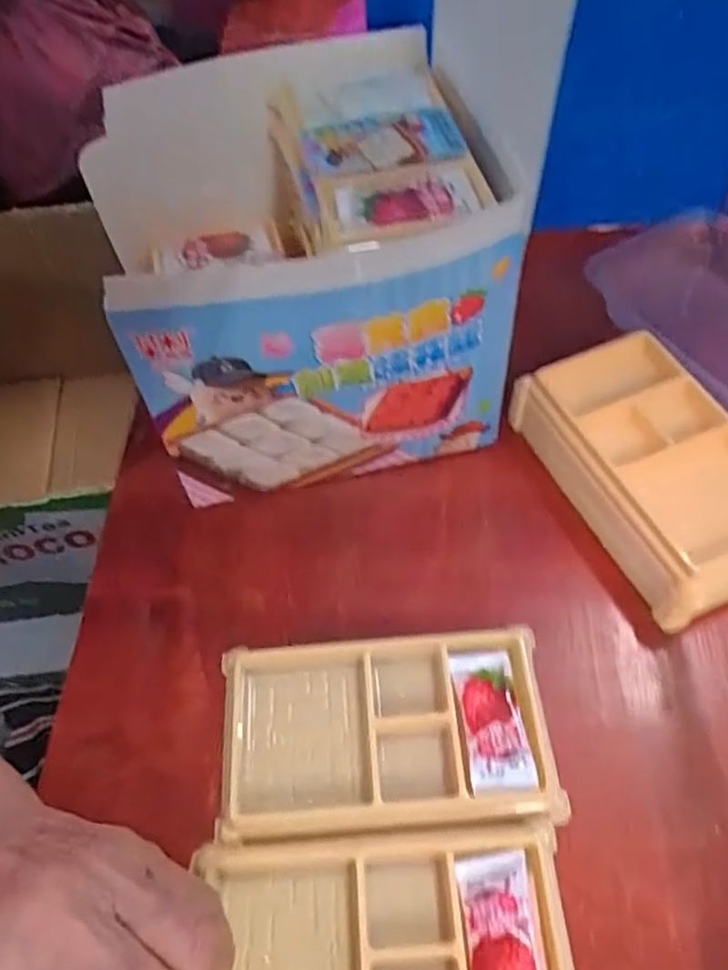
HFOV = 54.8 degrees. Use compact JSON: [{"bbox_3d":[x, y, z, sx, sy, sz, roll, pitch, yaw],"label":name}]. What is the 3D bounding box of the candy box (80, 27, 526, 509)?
[{"bbox_3d":[-0.032,-0.101,0.357,0.171,0.148,0.169,-12,56,-5],"label":"candy box"}]

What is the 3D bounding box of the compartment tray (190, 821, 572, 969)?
[{"bbox_3d":[0.008,0.169,0.251,0.128,0.013,0.079,-4,55,0],"label":"compartment tray"}]

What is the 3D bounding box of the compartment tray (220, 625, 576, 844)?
[{"bbox_3d":[0.007,0.102,0.293,0.136,0.018,0.076,-4,55,1],"label":"compartment tray"}]

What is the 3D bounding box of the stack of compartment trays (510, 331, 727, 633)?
[{"bbox_3d":[0.142,-0.008,0.348,0.084,0.040,0.140,-22,57,-12],"label":"stack of compartment trays"}]

